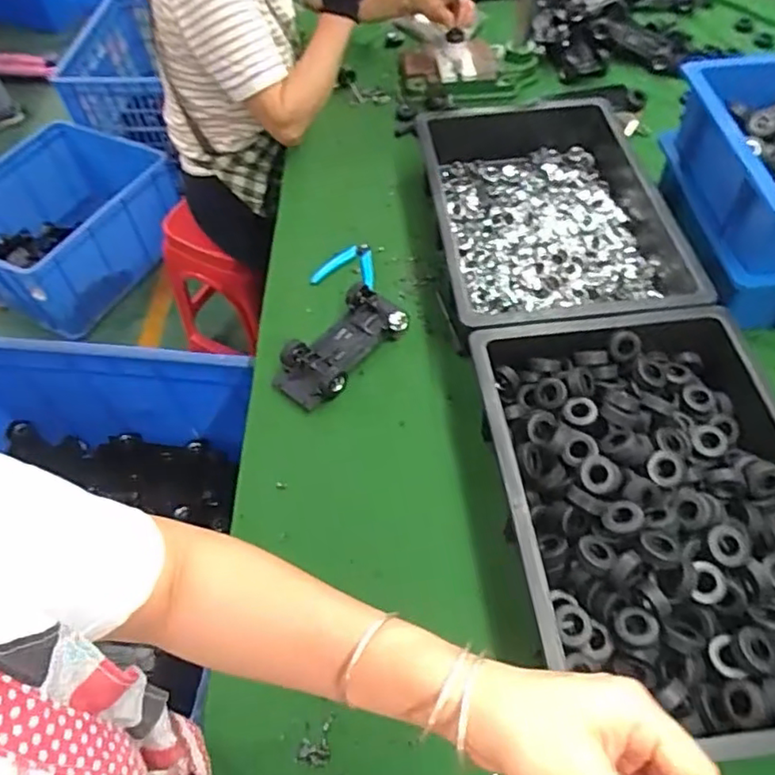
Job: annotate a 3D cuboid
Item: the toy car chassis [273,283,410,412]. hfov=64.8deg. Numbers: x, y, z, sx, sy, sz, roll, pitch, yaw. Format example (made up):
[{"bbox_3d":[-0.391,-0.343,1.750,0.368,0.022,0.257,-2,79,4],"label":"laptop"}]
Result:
[{"bbox_3d":[-0.060,-0.053,0.803,0.093,0.038,0.188,32,62,22],"label":"toy car chassis"}]

